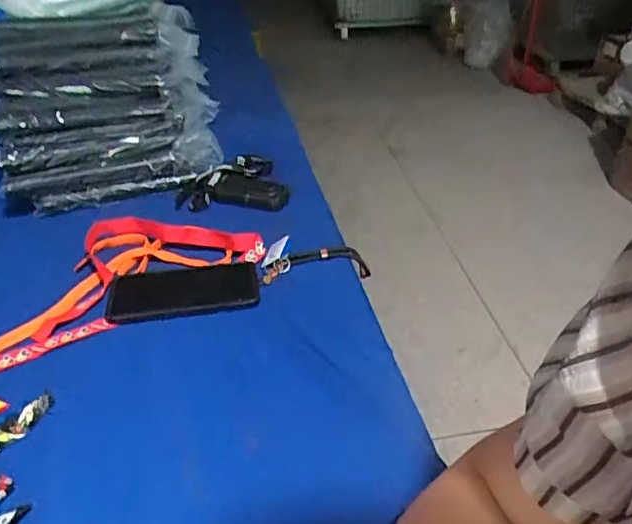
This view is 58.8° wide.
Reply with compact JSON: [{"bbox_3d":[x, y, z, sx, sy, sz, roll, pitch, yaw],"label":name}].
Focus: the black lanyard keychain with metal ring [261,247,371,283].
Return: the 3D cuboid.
[{"bbox_3d":[-0.001,0.010,0.693,0.140,0.051,0.026,-15,37,-19],"label":"black lanyard keychain with metal ring"}]

